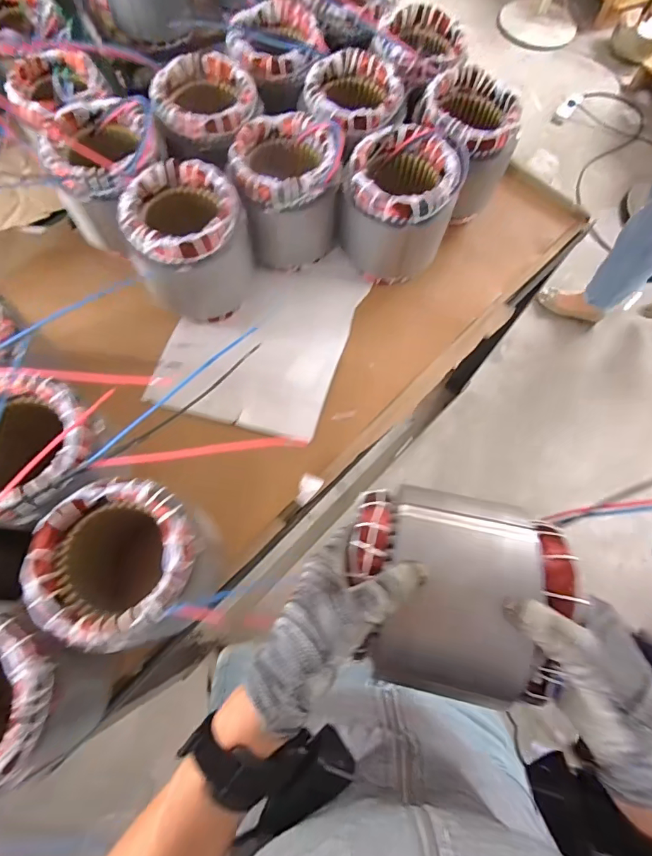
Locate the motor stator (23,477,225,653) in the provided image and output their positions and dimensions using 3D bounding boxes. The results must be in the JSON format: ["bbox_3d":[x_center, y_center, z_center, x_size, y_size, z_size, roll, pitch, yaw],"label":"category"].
[{"bbox_3d":[-0.197,0.138,0.456,0.136,0.133,0.156,5,71,0],"label":"motor stator"}]

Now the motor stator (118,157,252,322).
[{"bbox_3d":[-0.180,-0.251,0.604,0.152,0.147,0.150,-12,72,-6],"label":"motor stator"}]

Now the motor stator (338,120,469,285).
[{"bbox_3d":[0.104,-0.316,0.644,0.149,0.156,0.148,1,71,-2],"label":"motor stator"}]

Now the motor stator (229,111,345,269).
[{"bbox_3d":[-0.057,-0.343,0.643,0.139,0.151,0.141,1,71,-2],"label":"motor stator"}]

